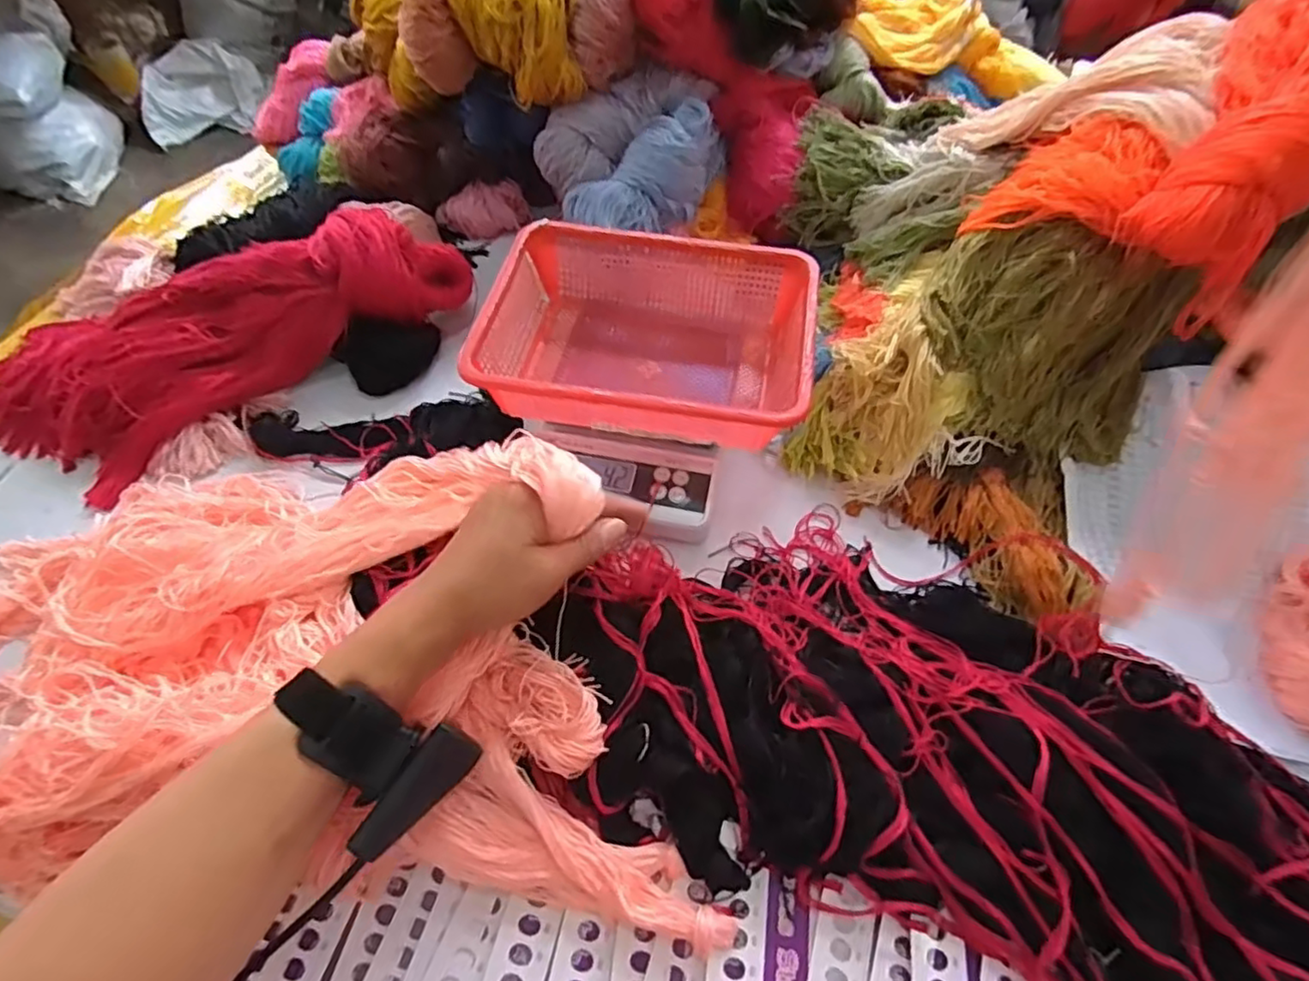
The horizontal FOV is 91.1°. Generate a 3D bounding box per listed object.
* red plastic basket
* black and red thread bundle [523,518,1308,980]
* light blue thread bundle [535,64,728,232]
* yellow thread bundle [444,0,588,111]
[{"bbox_3d":[-0.003,-0.119,0.519,0.247,0.078,0.197,8,55,6],"label":"red plastic basket"},{"bbox_3d":[0.238,0.169,0.376,0.613,0.049,0.234,18,57,12],"label":"black and red thread bundle"},{"bbox_3d":[-0.022,-0.321,0.606,0.178,0.067,0.181,0,55,0],"label":"light blue thread bundle"},{"bbox_3d":[-0.131,-0.433,0.583,0.110,0.098,0.137,-12,56,-9],"label":"yellow thread bundle"}]

